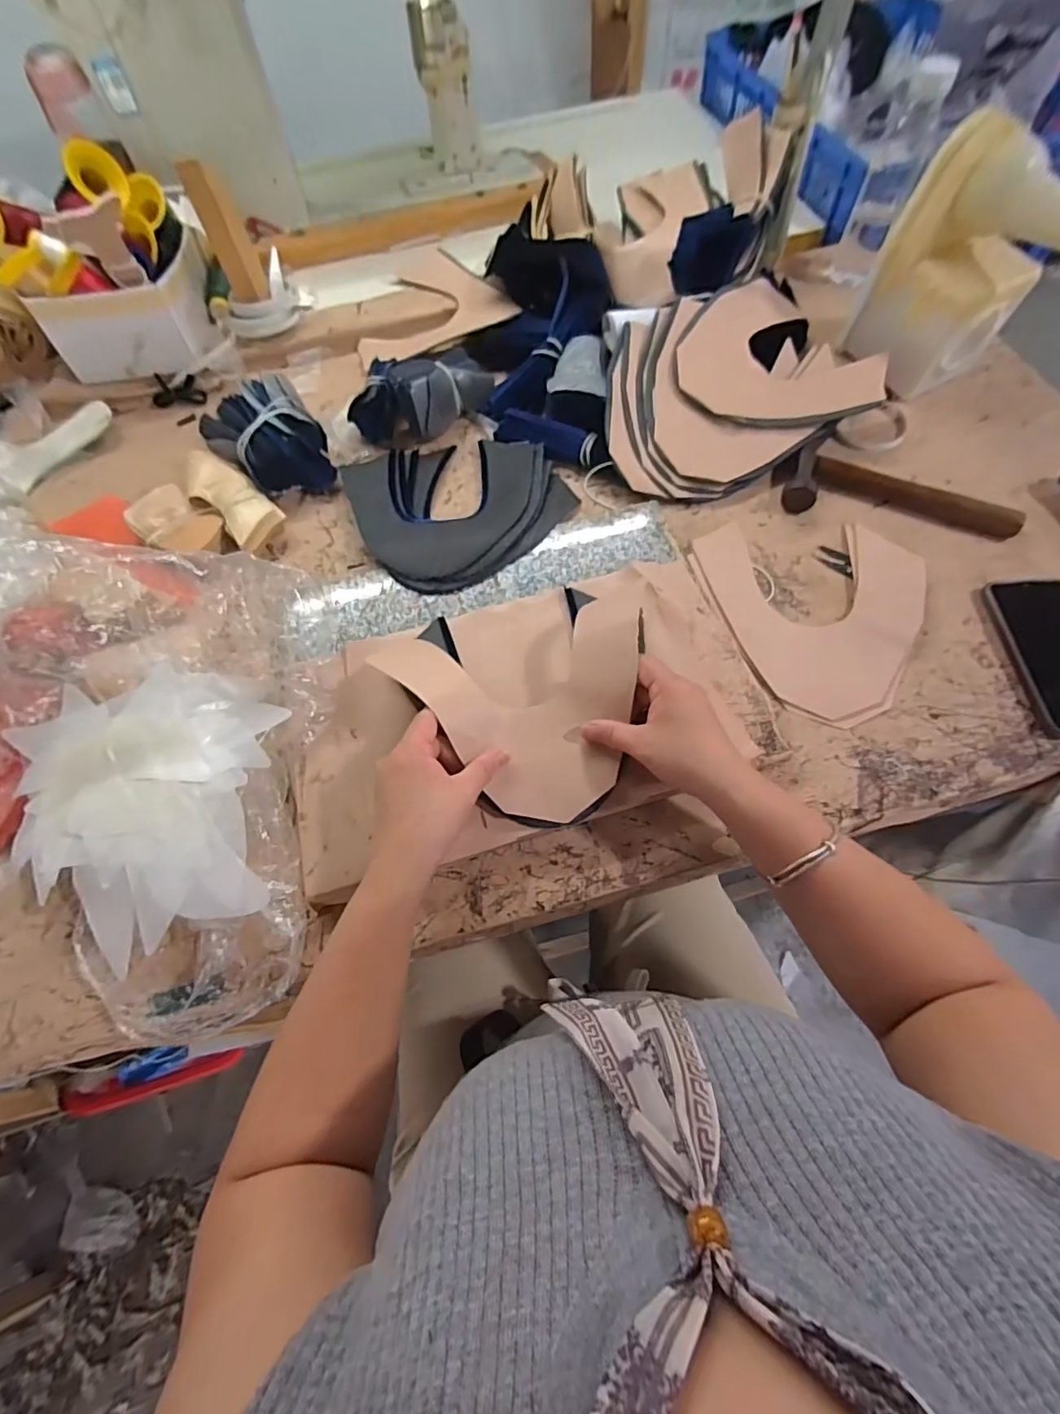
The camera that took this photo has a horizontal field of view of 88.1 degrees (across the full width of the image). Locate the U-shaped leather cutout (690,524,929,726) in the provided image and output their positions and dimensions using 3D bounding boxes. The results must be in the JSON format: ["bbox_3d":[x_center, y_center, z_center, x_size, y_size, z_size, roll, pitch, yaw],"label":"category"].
[{"bbox_3d":[0.283,-0.099,0.521,0.204,0.009,0.224,-16,64,-5],"label":"U-shaped leather cutout"}]

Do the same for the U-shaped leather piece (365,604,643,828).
[{"bbox_3d":[-0.009,0.007,0.425,0.197,0.059,0.151,-9,67,-2],"label":"U-shaped leather piece"}]

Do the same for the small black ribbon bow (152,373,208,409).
[{"bbox_3d":[-0.453,-0.407,0.707,0.063,0.008,0.039,-3,93,-5],"label":"small black ribbon bow"}]

